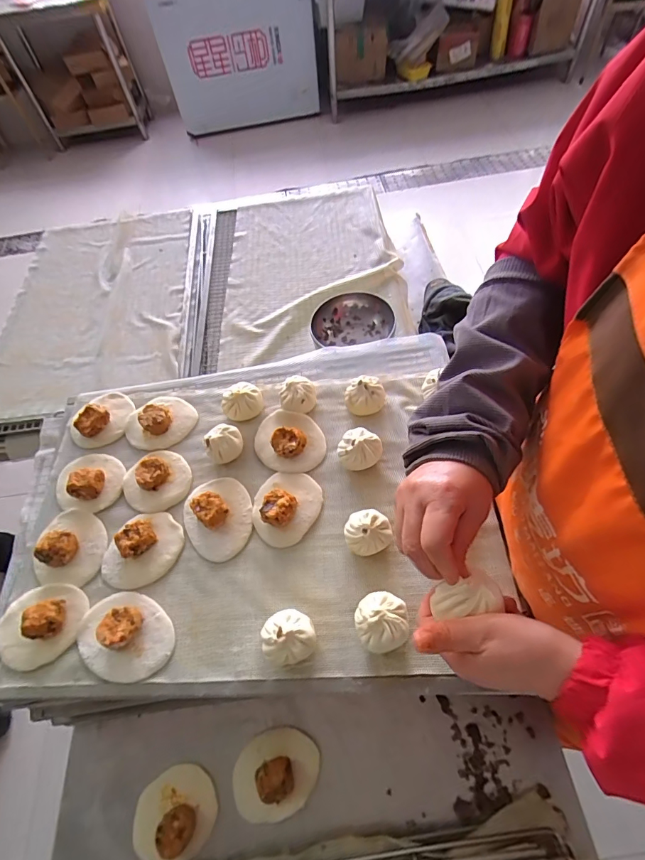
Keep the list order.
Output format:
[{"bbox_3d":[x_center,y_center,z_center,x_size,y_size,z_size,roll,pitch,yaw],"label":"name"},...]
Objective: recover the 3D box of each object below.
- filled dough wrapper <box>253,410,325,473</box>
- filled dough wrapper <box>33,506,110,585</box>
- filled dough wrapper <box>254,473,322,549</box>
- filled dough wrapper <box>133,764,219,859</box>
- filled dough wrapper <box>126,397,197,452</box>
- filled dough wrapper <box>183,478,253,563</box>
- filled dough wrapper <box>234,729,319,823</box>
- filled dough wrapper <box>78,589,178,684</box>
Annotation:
[{"bbox_3d":[-0.047,0.012,0.554,0.098,0.033,0.085,4,60,8],"label":"filled dough wrapper"},{"bbox_3d":[-0.321,0.142,0.506,0.087,0.037,0.092,-2,63,5],"label":"filled dough wrapper"},{"bbox_3d":[-0.049,0.091,0.511,0.082,0.035,0.095,28,66,20],"label":"filled dough wrapper"},{"bbox_3d":[-0.174,0.445,0.464,0.095,0.041,0.087,-3,59,4],"label":"filled dough wrapper"},{"bbox_3d":[-0.242,-0.017,0.593,0.101,0.035,0.088,-37,65,-13],"label":"filled dough wrapper"},{"bbox_3d":[-0.133,0.106,0.513,0.085,0.032,0.104,-28,60,-11],"label":"filled dough wrapper"},{"bbox_3d":[-0.056,0.403,0.473,0.104,0.036,0.083,-18,59,-5],"label":"filled dough wrapper"},{"bbox_3d":[-0.223,0.226,0.448,0.111,0.029,0.084,22,64,18],"label":"filled dough wrapper"}]

